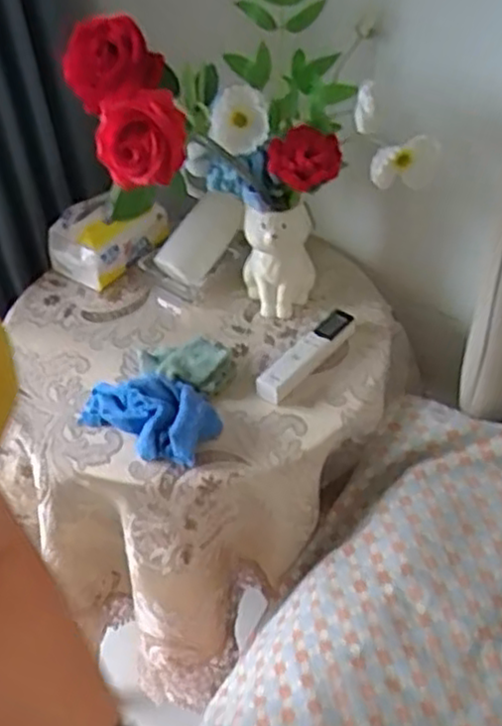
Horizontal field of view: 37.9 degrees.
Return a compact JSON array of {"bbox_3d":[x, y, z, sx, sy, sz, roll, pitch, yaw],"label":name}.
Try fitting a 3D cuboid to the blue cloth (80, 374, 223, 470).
[{"bbox_3d":[-0.112,0.048,0.781,0.149,0.051,0.085,22,50,24],"label":"blue cloth"}]

